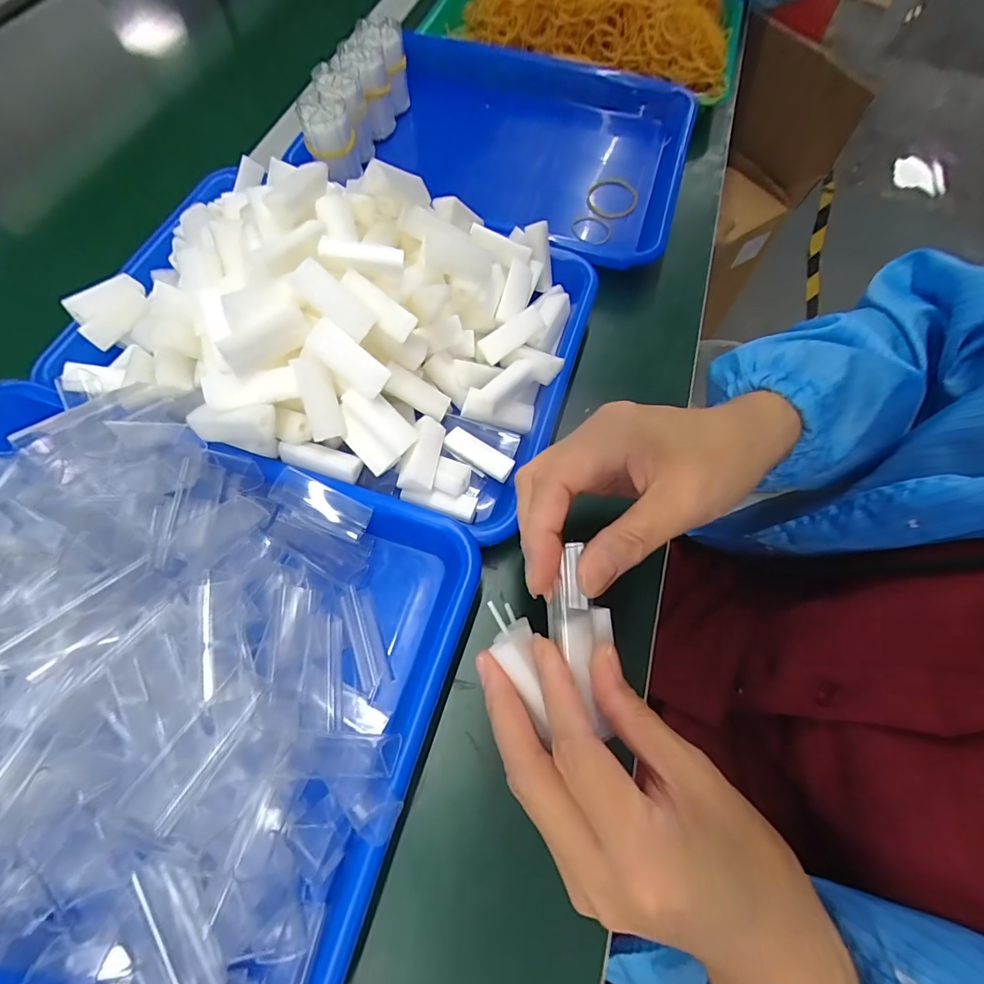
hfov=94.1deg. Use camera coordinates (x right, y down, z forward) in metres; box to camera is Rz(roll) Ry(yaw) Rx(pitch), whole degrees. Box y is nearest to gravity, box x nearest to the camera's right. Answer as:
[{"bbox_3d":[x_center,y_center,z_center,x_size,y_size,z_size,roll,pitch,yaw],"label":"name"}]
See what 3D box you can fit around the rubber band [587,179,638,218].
[{"bbox_3d":[0.111,-0.275,0.424,0.045,0.009,0.061,6,65,4],"label":"rubber band"}]

